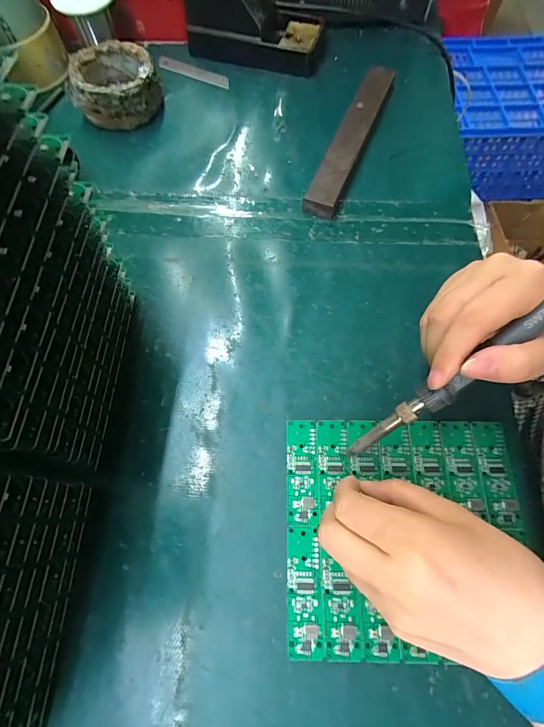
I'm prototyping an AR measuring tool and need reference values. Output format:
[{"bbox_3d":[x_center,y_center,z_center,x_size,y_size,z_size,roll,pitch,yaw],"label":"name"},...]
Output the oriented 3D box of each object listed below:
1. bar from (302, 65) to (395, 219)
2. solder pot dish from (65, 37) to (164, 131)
[{"bbox_3d":[0.084,-0.235,0.363,0.031,0.018,0.211,21,70,9],"label":"bar"},{"bbox_3d":[-0.167,-0.295,0.376,0.089,0.045,0.080,-20,69,-8],"label":"solder pot dish"}]

